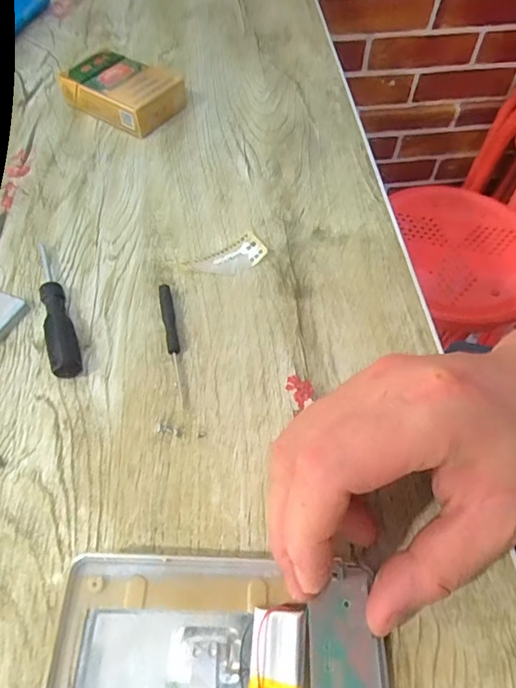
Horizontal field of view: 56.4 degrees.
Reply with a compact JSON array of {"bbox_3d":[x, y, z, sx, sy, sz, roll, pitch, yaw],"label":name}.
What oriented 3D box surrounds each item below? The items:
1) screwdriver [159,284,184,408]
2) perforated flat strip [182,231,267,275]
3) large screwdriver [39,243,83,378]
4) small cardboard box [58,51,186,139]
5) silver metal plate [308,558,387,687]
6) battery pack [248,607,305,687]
[{"bbox_3d":[-0.048,-0.002,0.269,0.007,0.006,0.079,-12,57,-7],"label":"screwdriver"},{"bbox_3d":[-0.020,-0.053,0.301,0.048,0.007,0.023,-28,61,-16],"label":"perforated flat strip"},{"bbox_3d":[-0.118,-0.024,0.280,0.014,0.012,0.103,-18,58,-11],"label":"large screwdriver"},{"bbox_3d":[-0.110,-0.202,0.391,0.086,0.027,0.060,29,62,18],"label":"small cardboard box"},{"bbox_3d":[0.034,0.119,0.179,0.028,0.005,0.065,1,60,1],"label":"silver metal plate"},{"bbox_3d":[0.007,0.118,0.181,0.020,0.007,0.032,3,57,2],"label":"battery pack"}]

